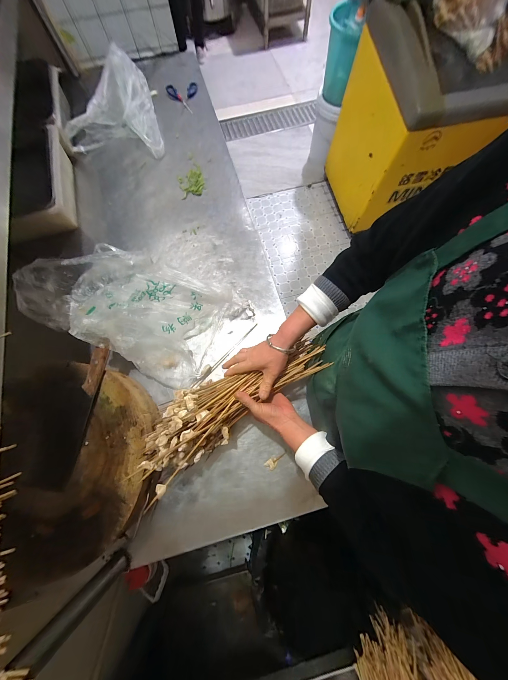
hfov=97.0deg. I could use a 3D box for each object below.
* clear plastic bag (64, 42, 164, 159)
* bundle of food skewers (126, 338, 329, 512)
[{"bbox_3d":[-0.519,-0.817,0.808,0.313,0.129,0.378,-15,74,-3],"label":"clear plastic bag"},{"bbox_3d":[-0.026,0.122,0.451,0.385,0.121,0.139,-26,75,-8],"label":"bundle of food skewers"}]

